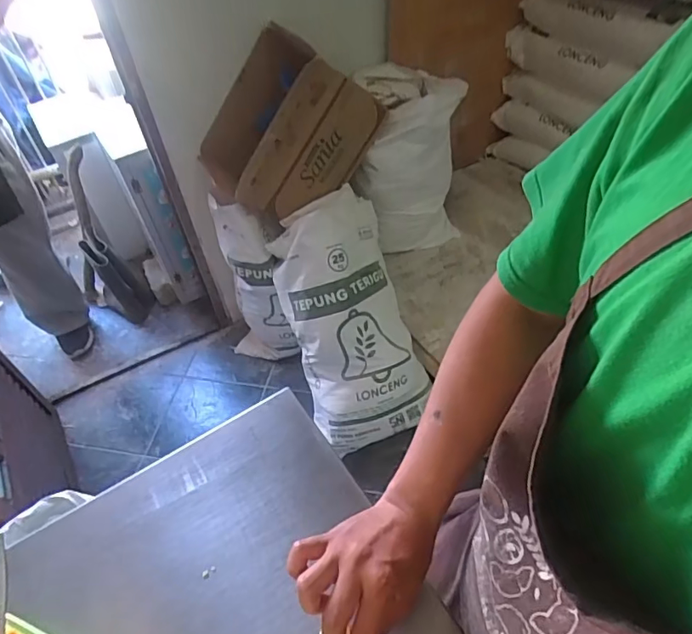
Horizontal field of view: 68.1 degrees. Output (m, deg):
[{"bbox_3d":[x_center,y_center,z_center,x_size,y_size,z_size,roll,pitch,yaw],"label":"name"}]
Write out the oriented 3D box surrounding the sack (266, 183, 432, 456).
[{"bbox_3d":[0.020,0.010,1.406,0.342,0.692,0.186,-16,11,-9],"label":"sack"}]

